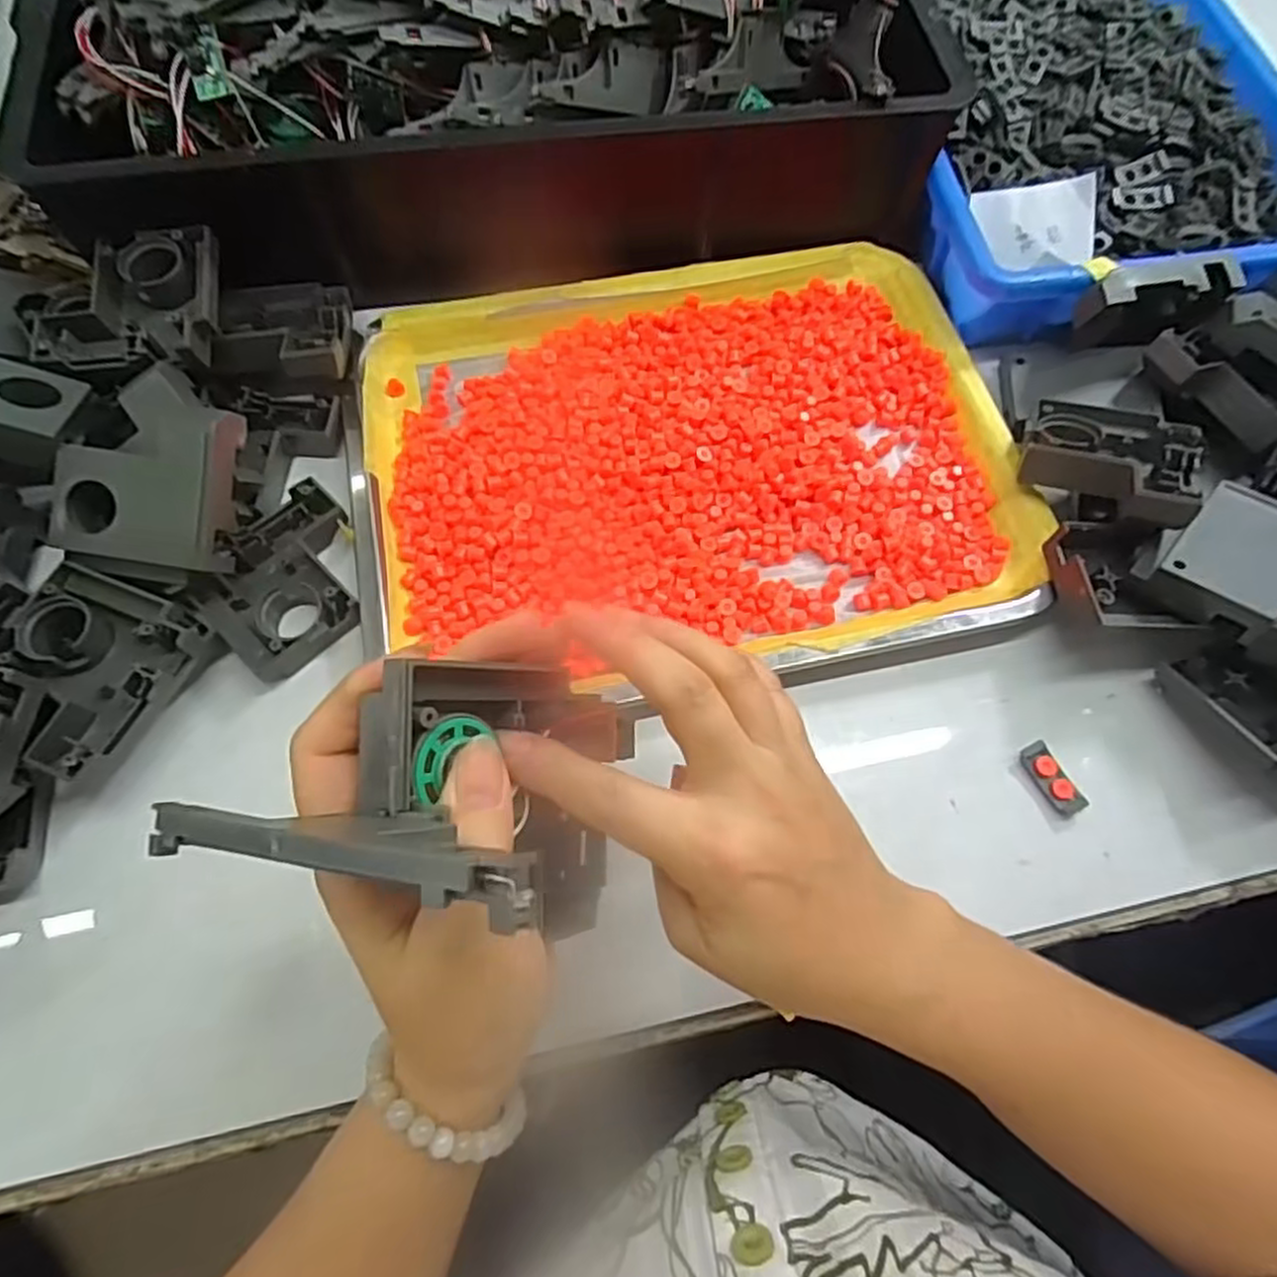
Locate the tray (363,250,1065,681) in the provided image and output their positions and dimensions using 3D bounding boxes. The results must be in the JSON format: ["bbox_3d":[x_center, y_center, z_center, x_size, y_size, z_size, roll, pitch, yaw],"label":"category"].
[{"bbox_3d":[0.025,-0.097,0.400,0.340,0.021,0.255,-11,70,-5],"label":"tray"}]

